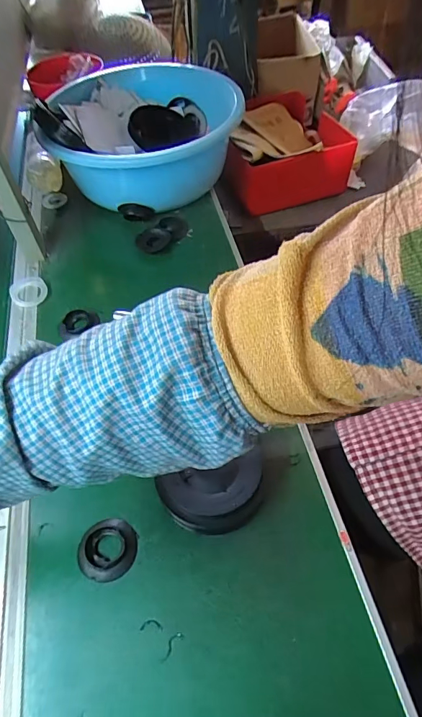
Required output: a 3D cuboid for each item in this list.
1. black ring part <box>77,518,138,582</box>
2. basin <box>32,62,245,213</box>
[{"bbox_3d":[-0.110,0.200,0.440,0.062,0.010,0.059,-1,56,2],"label":"black ring part"},{"bbox_3d":[-0.116,-0.430,0.779,0.322,0.156,0.342,-1,56,2],"label":"basin"}]

